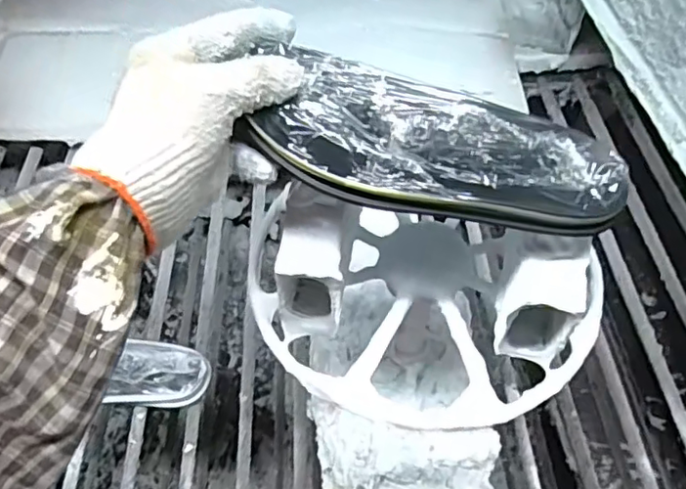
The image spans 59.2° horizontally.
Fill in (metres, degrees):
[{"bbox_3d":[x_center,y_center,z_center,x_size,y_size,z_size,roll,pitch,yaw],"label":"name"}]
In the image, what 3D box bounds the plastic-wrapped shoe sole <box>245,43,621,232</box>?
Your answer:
[{"bbox_3d":[0.060,-0.057,0.371,0.220,0.034,0.087,12,53,-4],"label":"plastic-wrapped shoe sole"}]

